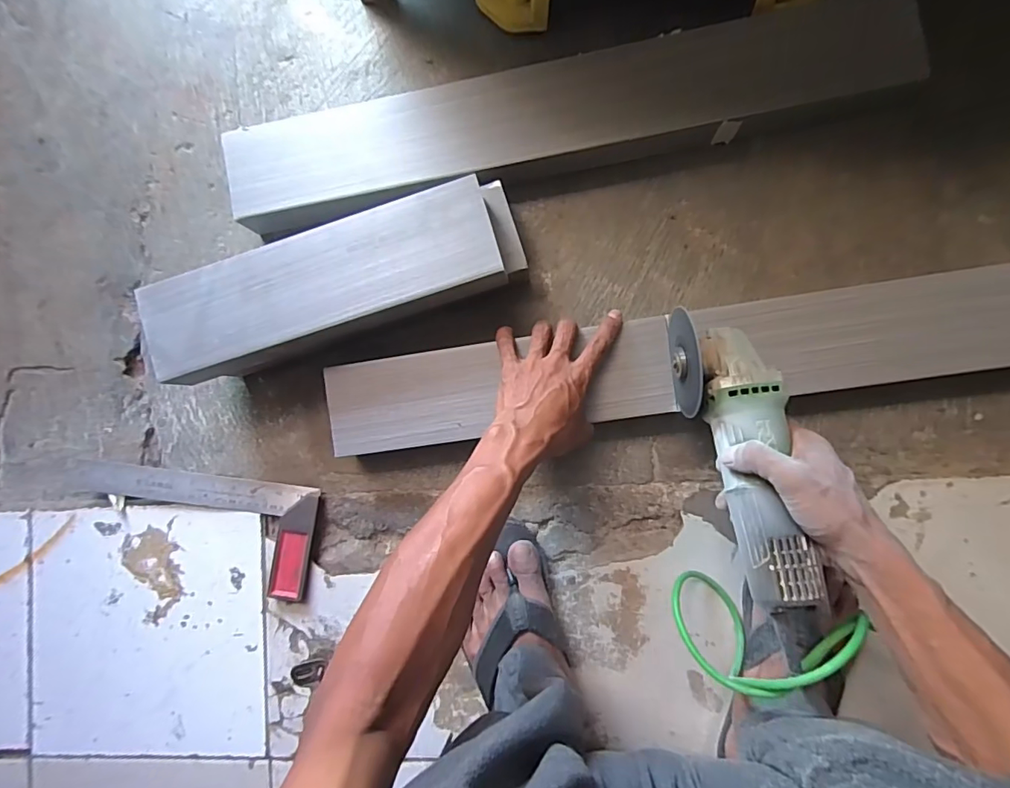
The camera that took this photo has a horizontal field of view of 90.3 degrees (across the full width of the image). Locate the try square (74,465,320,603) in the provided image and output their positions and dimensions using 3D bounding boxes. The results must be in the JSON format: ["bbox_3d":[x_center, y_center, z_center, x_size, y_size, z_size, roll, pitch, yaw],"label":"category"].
[{"bbox_3d":[-0.368,0.157,0.595,0.290,0.021,0.127,7,88,5],"label":"try square"}]

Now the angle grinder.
[{"bbox_3d":[0.212,0.048,0.446,0.074,0.074,0.257,-11,74,5],"label":"angle grinder"}]

